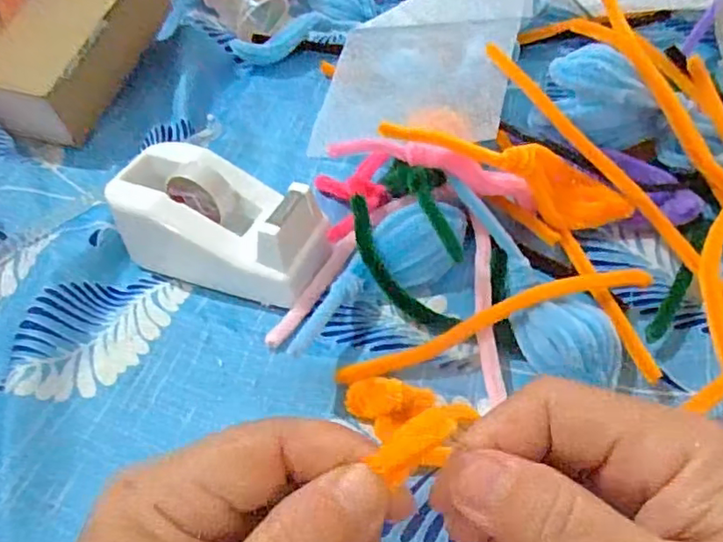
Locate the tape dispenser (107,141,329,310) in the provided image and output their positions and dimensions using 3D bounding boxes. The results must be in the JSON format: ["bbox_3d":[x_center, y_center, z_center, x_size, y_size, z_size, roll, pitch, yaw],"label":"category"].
[{"bbox_3d":[-0.068,-0.024,0.291,0.100,0.044,0.053,20,55,20],"label":"tape dispenser"}]

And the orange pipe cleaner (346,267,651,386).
[{"bbox_3d":[0.059,0.022,0.265,0.145,0.013,0.012,-18,51,-10],"label":"orange pipe cleaner"}]

